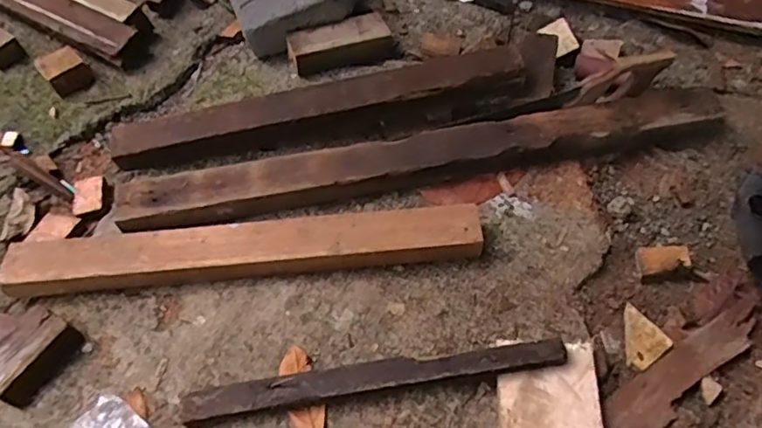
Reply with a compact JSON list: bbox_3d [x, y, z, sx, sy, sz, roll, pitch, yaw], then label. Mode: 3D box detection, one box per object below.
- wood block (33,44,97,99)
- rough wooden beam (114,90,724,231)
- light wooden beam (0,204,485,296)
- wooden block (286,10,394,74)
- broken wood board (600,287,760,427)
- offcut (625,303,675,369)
[{"bbox_3d":[-0.506,-0.231,0.931,0.065,0.046,0.073,-40,62,-21],"label":"wood block"},{"bbox_3d":[0.065,-0.069,0.768,0.796,0.048,0.072,-10,56,-3],"label":"rough wooden beam"},{"bbox_3d":[-0.162,0.045,0.704,0.564,0.046,0.067,-5,56,0],"label":"light wooden beam"},{"bbox_3d":[-0.064,-0.270,0.921,0.164,0.048,0.073,-15,56,-6],"label":"wooden block"},{"bbox_3d":[0.334,0.168,0.635,0.256,0.013,0.051,-30,59,-16],"label":"broken wood board"},{"bbox_3d":[0.288,0.139,0.656,0.054,0.014,0.060,-35,61,-19],"label":"offcut"}]

